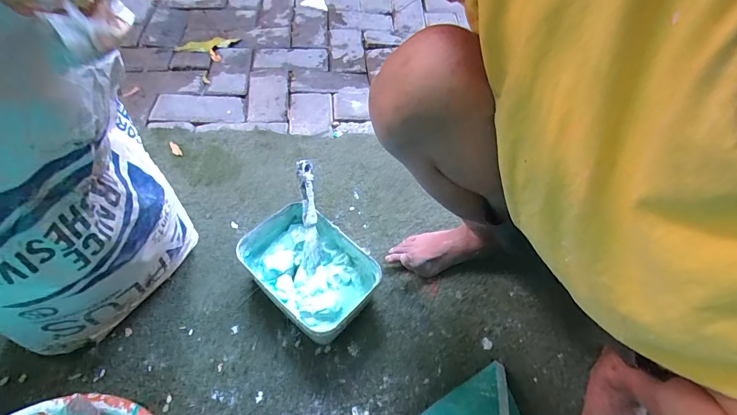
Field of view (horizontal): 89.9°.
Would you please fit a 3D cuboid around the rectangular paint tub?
[{"bbox_3d":[-0.088,0.097,0.574,0.195,0.084,0.143,37,60,21],"label":"rectangular paint tub"}]

